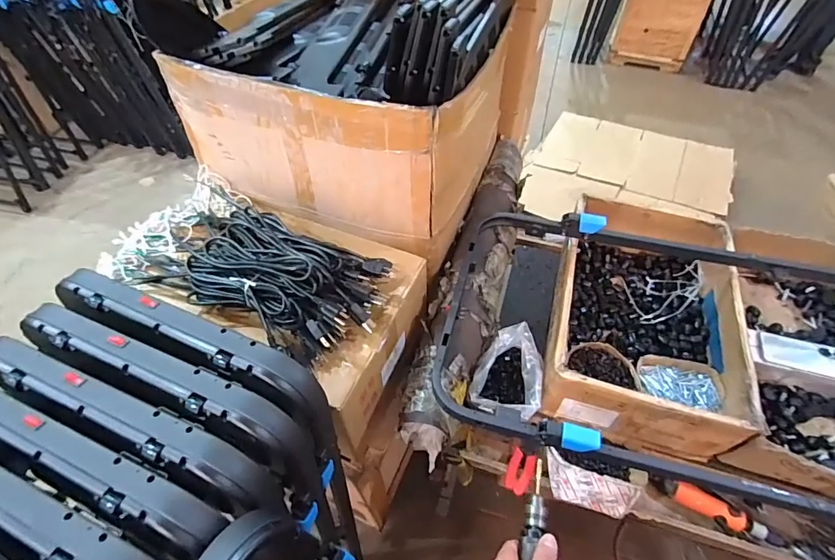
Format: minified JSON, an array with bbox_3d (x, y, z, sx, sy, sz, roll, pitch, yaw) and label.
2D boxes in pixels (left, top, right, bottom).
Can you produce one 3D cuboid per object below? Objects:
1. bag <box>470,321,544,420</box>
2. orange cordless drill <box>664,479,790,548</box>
[{"bbox_3d":[0.183,0.197,0.872,0.129,0.129,0.182,13,53,12],"label":"bag"},{"bbox_3d":[0.568,0.435,0.802,0.199,0.039,0.035,26,56,20],"label":"orange cordless drill"}]

